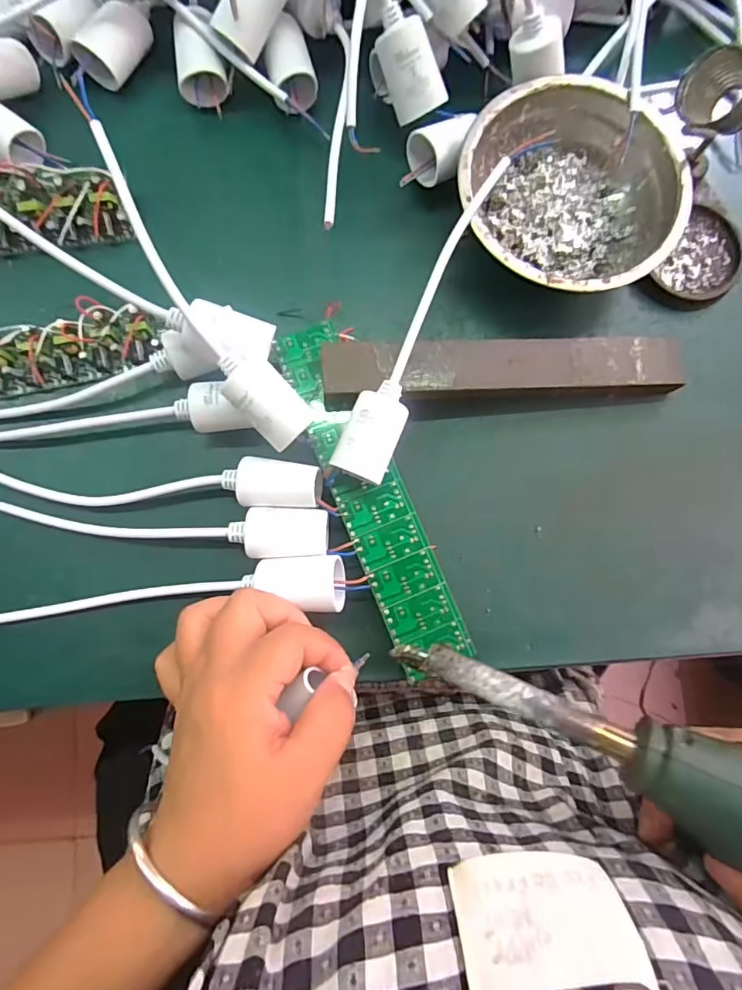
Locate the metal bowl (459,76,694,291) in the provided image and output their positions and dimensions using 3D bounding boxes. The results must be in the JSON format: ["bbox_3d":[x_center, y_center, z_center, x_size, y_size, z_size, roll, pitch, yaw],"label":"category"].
[{"bbox_3d":[0.113,-0.173,0.298,0.125,0.038,0.121,0,84,-2],"label":"metal bowl"}]

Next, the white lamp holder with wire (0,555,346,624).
[{"bbox_3d":[-0.120,0.057,0.272,0.209,0.027,0.029,-7,84,6],"label":"white lamp holder with wire"}]

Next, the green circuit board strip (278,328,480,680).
[{"bbox_3d":[-0.001,-0.004,0.279,0.038,0.004,0.195,-23,83,-7],"label":"green circuit board strip"}]

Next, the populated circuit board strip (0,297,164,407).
[{"bbox_3d":[-0.219,-0.073,0.284,0.193,0.016,0.039,-13,85,-3],"label":"populated circuit board strip"}]

